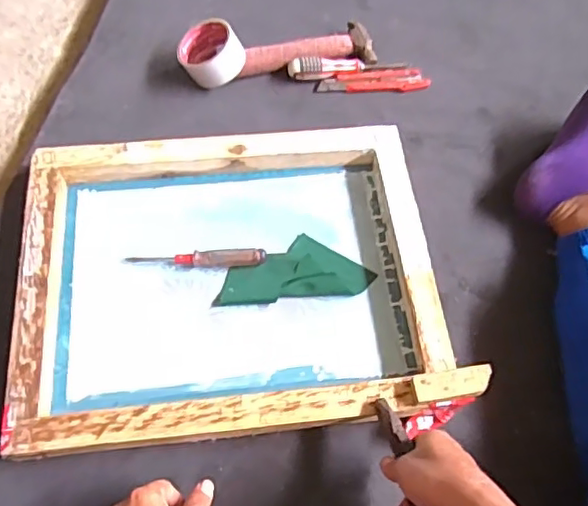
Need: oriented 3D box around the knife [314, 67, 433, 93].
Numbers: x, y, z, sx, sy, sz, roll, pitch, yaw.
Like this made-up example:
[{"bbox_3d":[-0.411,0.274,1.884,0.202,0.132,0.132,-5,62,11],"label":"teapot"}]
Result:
[{"bbox_3d":[0.119,-0.253,0.883,0.162,0.015,0.034,-6,66,-4],"label":"knife"}]

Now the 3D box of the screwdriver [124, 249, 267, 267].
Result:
[{"bbox_3d":[-0.120,0.007,0.736,0.168,0.015,0.019,-1,66,-2],"label":"screwdriver"}]

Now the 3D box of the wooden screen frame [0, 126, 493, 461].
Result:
[{"bbox_3d":[-0.077,0.023,0.709,0.475,0.061,0.375,-5,66,-4],"label":"wooden screen frame"}]

